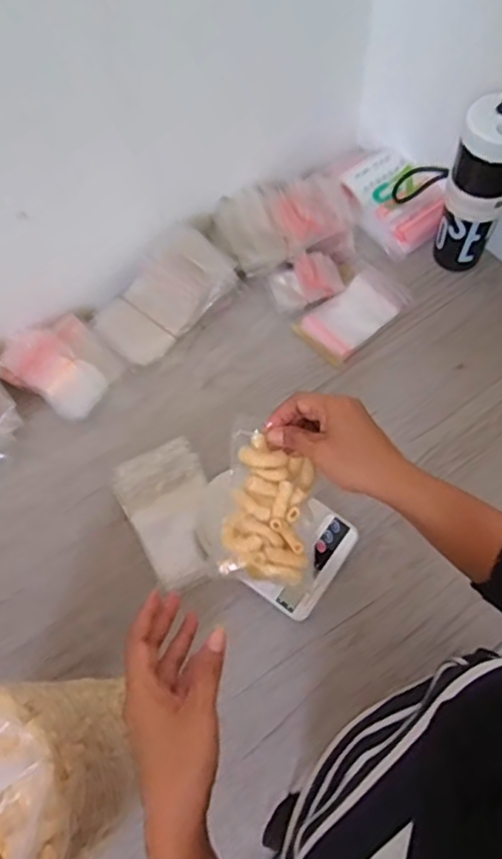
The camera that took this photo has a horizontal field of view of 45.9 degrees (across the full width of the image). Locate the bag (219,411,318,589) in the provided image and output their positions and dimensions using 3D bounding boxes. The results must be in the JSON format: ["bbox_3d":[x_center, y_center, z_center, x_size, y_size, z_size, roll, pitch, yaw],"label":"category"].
[{"bbox_3d":[0.017,0.063,0.523,0.079,0.024,0.140,3,66,5],"label":"bag"}]

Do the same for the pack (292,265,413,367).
[{"bbox_3d":[0.148,-0.167,0.840,0.159,0.010,0.090,-39,70,-13],"label":"pack"}]

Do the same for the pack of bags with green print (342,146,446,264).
[{"bbox_3d":[0.208,-0.343,0.891,0.118,0.045,0.174,-31,68,-11],"label":"pack of bags with green print"}]

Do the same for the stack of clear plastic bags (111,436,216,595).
[{"bbox_3d":[-0.094,0.103,0.731,0.108,0.029,0.167,-27,67,-9],"label":"stack of clear plastic bags"}]

